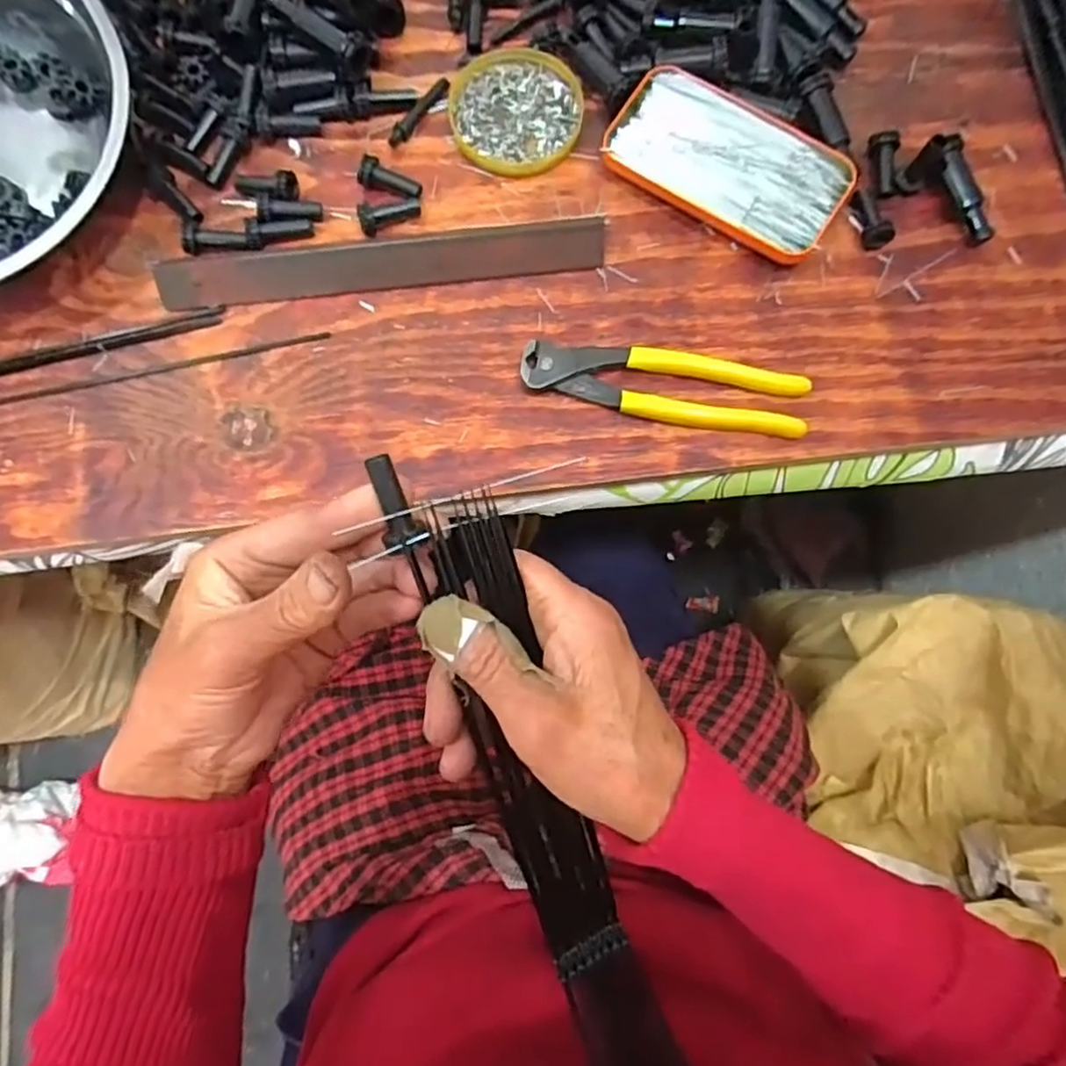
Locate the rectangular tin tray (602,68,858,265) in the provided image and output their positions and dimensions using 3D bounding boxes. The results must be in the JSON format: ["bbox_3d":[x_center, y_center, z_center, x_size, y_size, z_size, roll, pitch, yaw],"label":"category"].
[{"bbox_3d":[0.120,-0.225,0.416,0.143,0.019,0.075,32,80,5],"label":"rectangular tin tray"}]

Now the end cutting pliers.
[{"bbox_3d":[0.076,-0.085,0.394,0.163,0.013,0.039,10,79,1],"label":"end cutting pliers"}]

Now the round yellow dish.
[{"bbox_3d":[-0.011,-0.271,0.435,0.082,0.008,0.087,0,79,0],"label":"round yellow dish"}]

